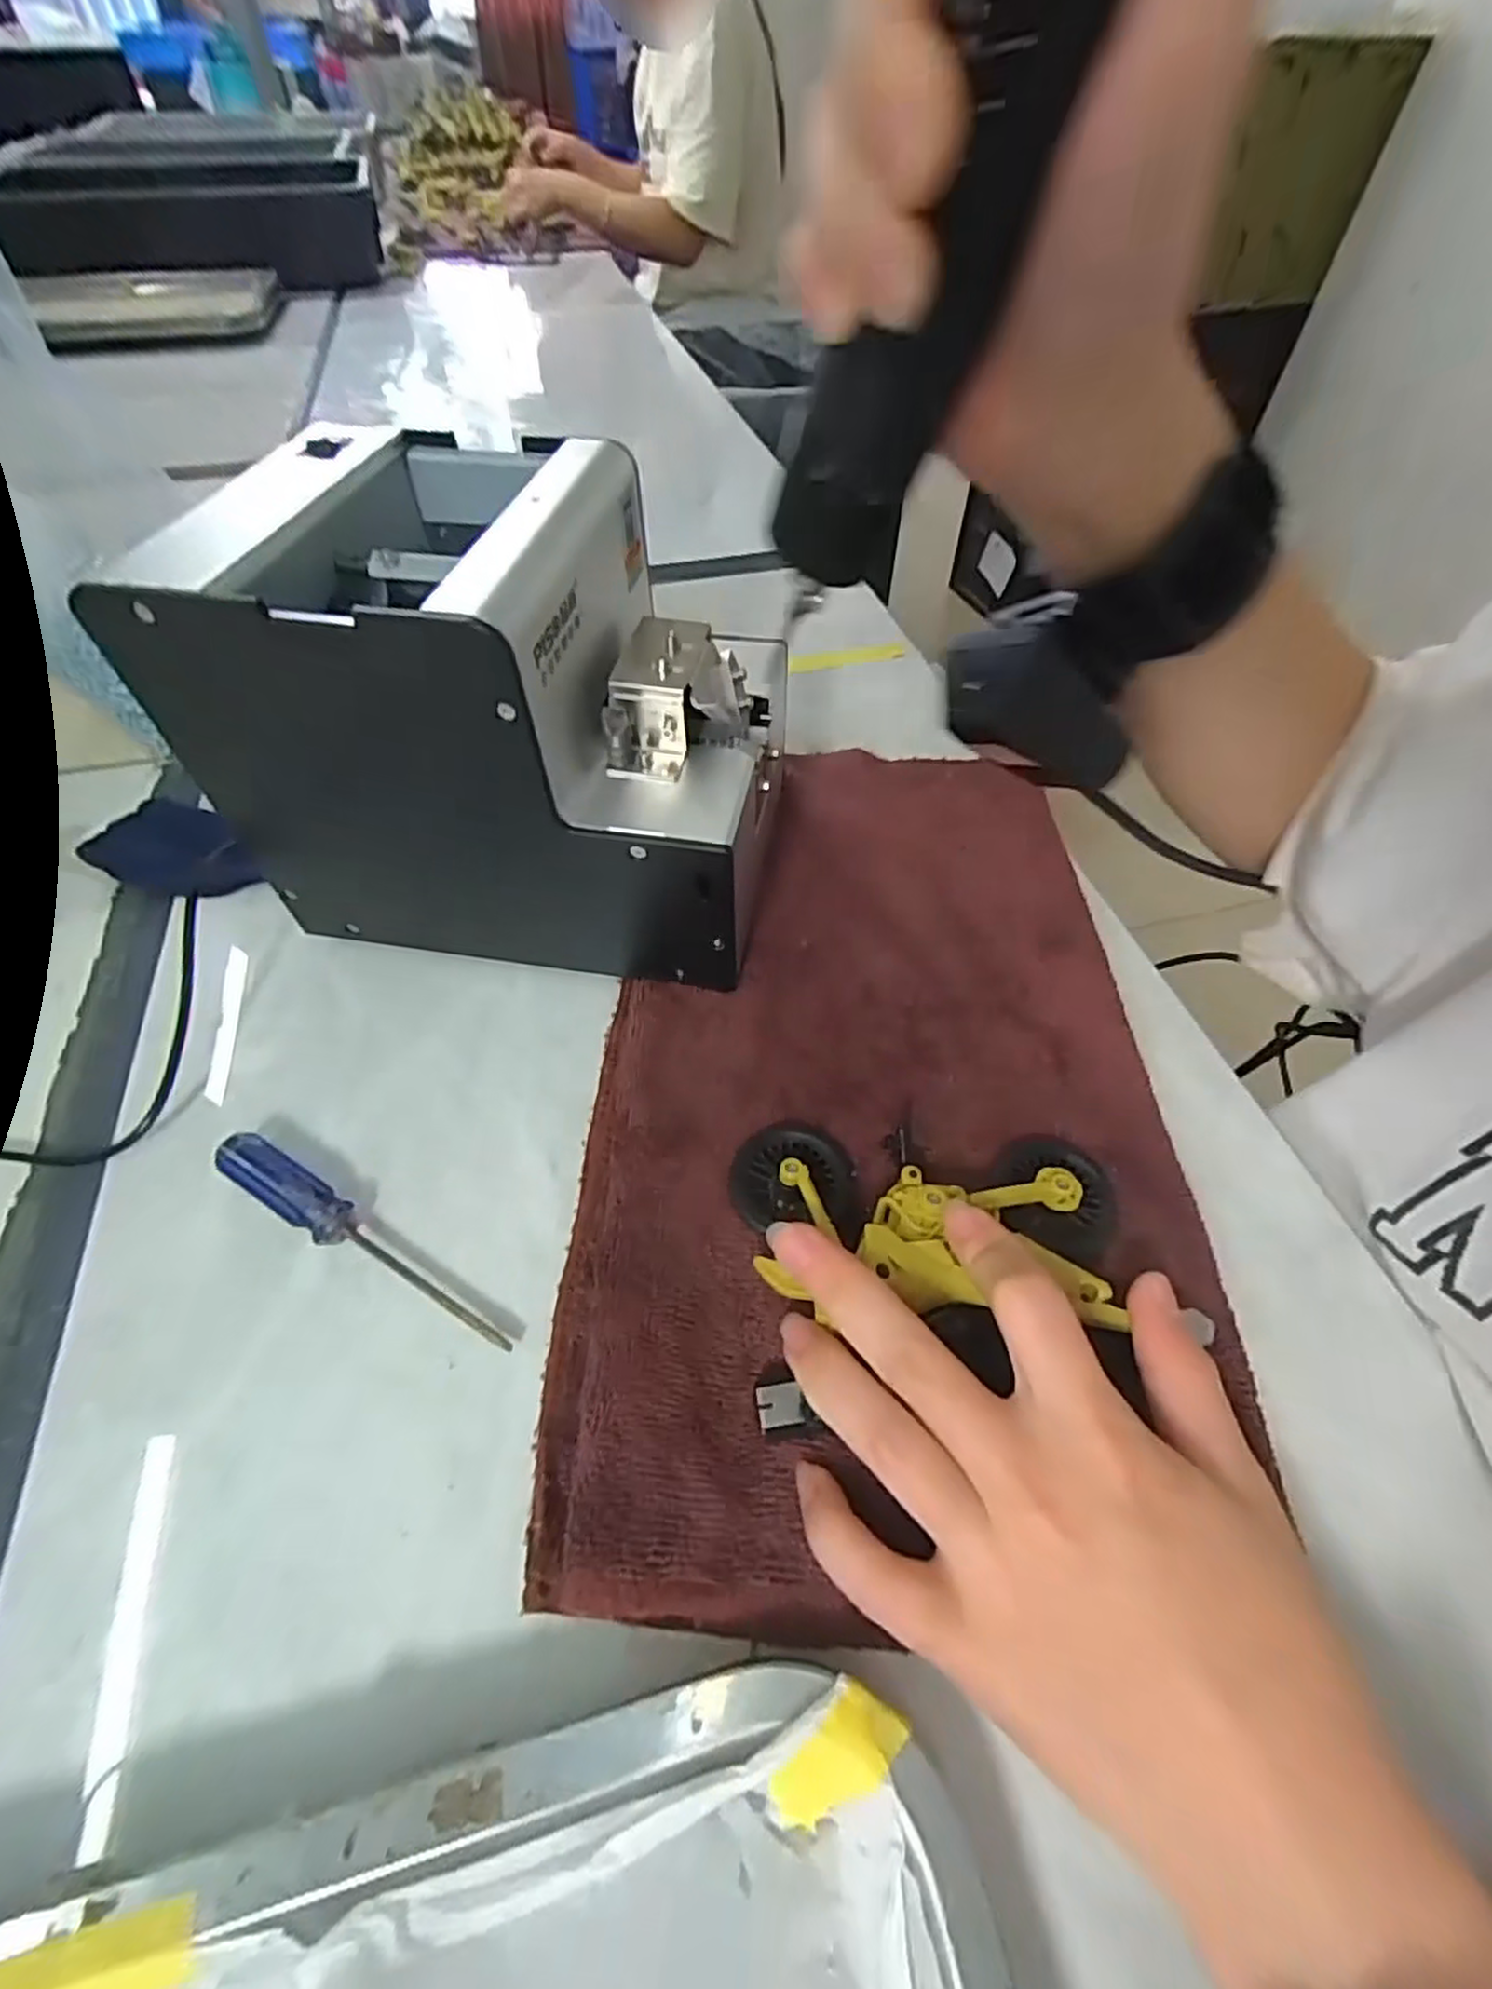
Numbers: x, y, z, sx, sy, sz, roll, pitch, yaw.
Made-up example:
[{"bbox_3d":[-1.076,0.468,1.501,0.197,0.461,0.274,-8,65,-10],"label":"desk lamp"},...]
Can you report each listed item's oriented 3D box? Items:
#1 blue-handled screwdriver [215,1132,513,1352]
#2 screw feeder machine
[{"bbox_3d":[-0.122,0.078,0.235,0.117,0.012,0.015,27,57,17],"label":"blue-handled screwdriver"},{"bbox_3d":[-0.080,-0.098,0.280,0.175,0.150,0.122,10,54,5],"label":"screw feeder machine"}]

